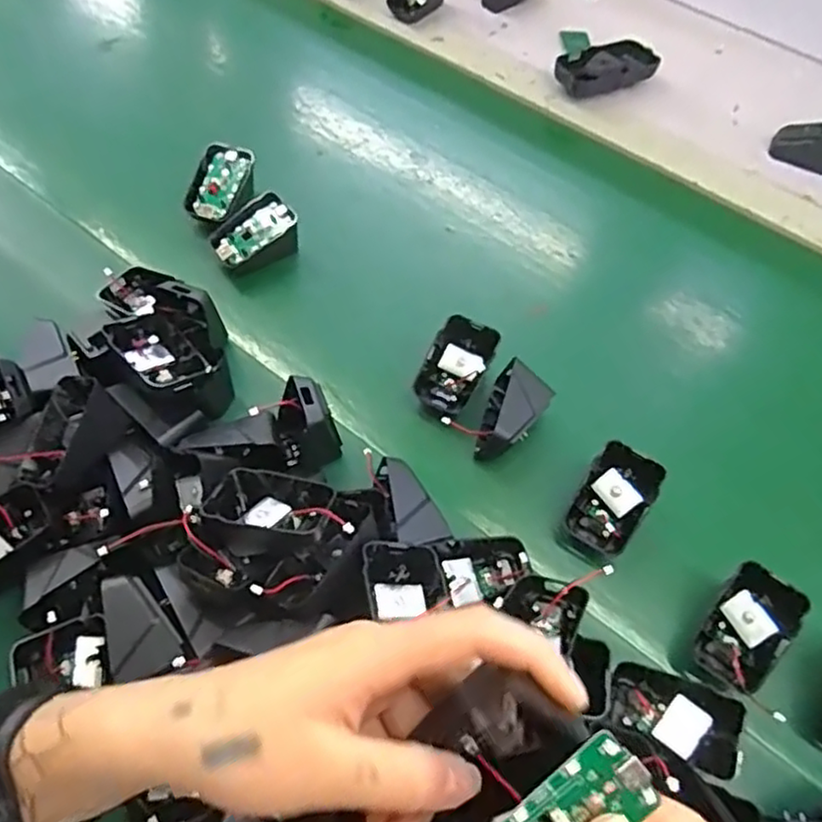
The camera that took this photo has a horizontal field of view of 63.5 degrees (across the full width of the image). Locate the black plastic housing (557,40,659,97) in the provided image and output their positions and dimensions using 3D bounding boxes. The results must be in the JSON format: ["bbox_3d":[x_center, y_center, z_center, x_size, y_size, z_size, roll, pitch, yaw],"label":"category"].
[{"bbox_3d":[0.199,-0.353,0.689,0.110,0.034,0.058,-25,63,-16],"label":"black plastic housing"}]

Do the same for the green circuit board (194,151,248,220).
[{"bbox_3d":[-0.163,-0.192,0.565,0.030,0.012,0.061,22,82,11],"label":"green circuit board"}]

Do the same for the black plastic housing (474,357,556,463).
[{"bbox_3d":[0.070,0.005,0.468,0.042,0.047,0.065,24,61,12],"label":"black plastic housing"}]

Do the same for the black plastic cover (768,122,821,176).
[{"bbox_3d":[0.386,-0.256,0.636,0.068,0.043,0.021,31,63,16],"label":"black plastic cover"}]

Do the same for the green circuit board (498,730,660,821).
[{"bbox_3d":[0.048,0.132,0.209,0.063,0.006,0.029,-40,93,-4],"label":"green circuit board"}]

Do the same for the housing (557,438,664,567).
[{"bbox_3d":[0.130,0.061,0.432,0.042,0.034,0.066,30,62,16],"label":"housing"}]

